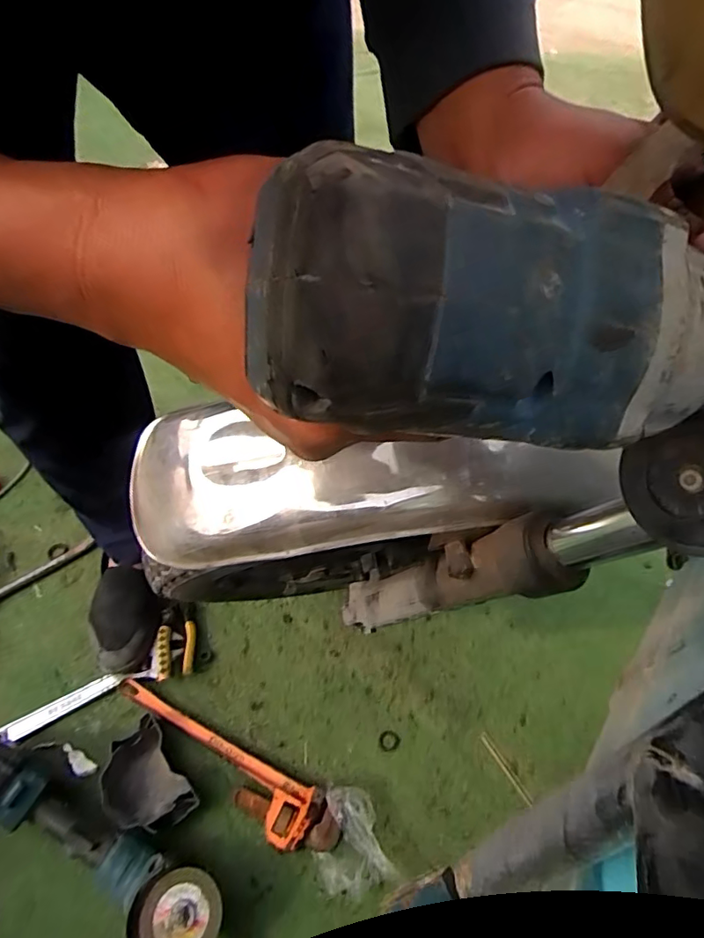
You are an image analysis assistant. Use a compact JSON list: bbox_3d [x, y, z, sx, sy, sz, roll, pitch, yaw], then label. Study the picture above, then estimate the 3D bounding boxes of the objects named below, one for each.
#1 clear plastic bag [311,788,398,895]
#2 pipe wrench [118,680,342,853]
[{"bbox_3d":[-0.005,0.468,0.687,0.094,0.042,0.115,-17,54,-14],"label":"clear plastic bag"},{"bbox_3d":[-0.183,0.404,0.750,0.372,0.033,0.080,25,55,18],"label":"pipe wrench"}]

